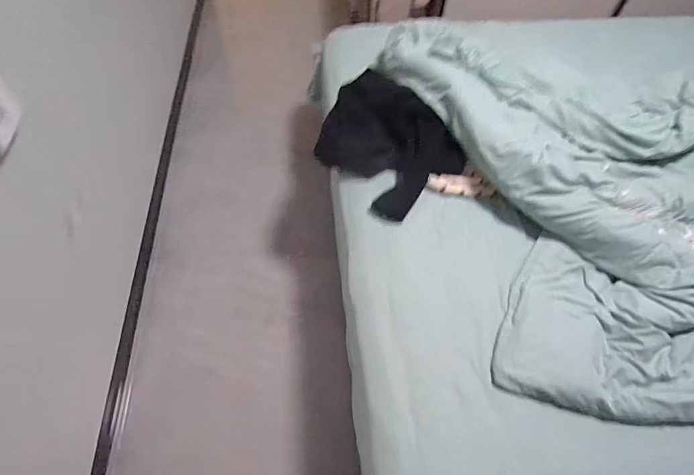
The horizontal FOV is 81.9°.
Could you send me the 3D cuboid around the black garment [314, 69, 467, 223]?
[{"bbox_3d":[0.097,-0.276,1.118,0.278,0.188,0.414,-33,65,-22],"label":"black garment"}]

